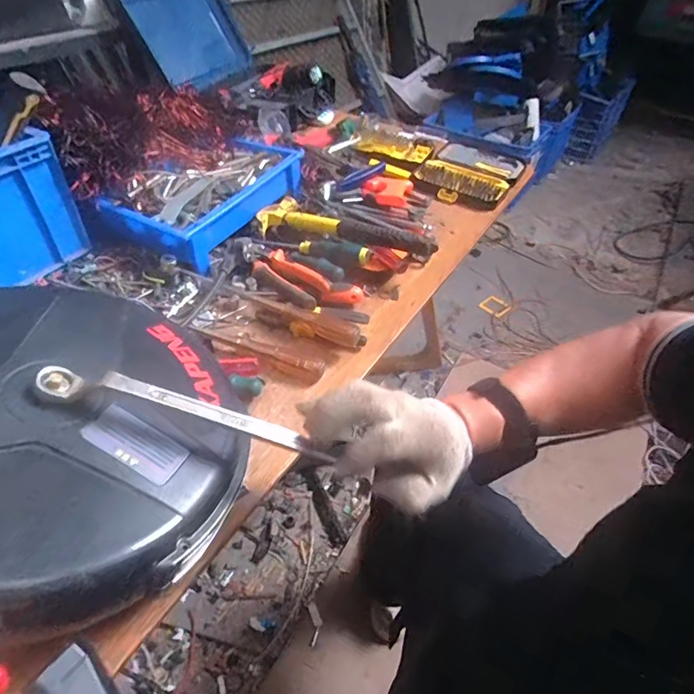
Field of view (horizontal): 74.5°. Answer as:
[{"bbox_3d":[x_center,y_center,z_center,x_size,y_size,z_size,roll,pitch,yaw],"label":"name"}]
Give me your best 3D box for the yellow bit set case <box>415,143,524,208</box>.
[{"bbox_3d":[0.269,-0.383,0.998,0.182,0.032,0.249,22,48,19],"label":"yellow bit set case"}]

